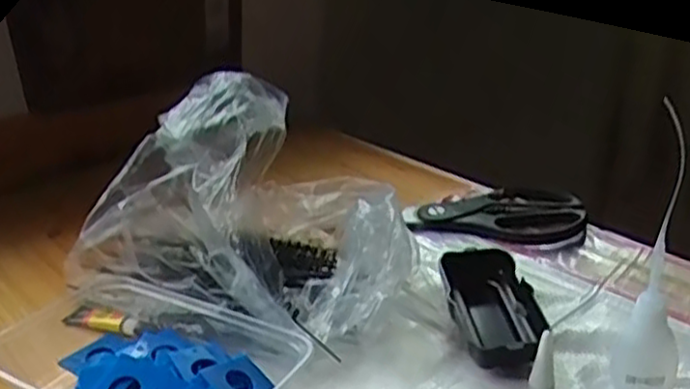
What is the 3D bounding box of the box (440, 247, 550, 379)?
[{"bbox_3d":[0.095,0.075,0.477,0.052,0.028,0.107,-4,25,-2],"label":"box"}]

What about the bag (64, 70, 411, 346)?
[{"bbox_3d":[-0.060,0.002,0.518,0.223,0.143,0.167,8,27,21],"label":"bag"}]

